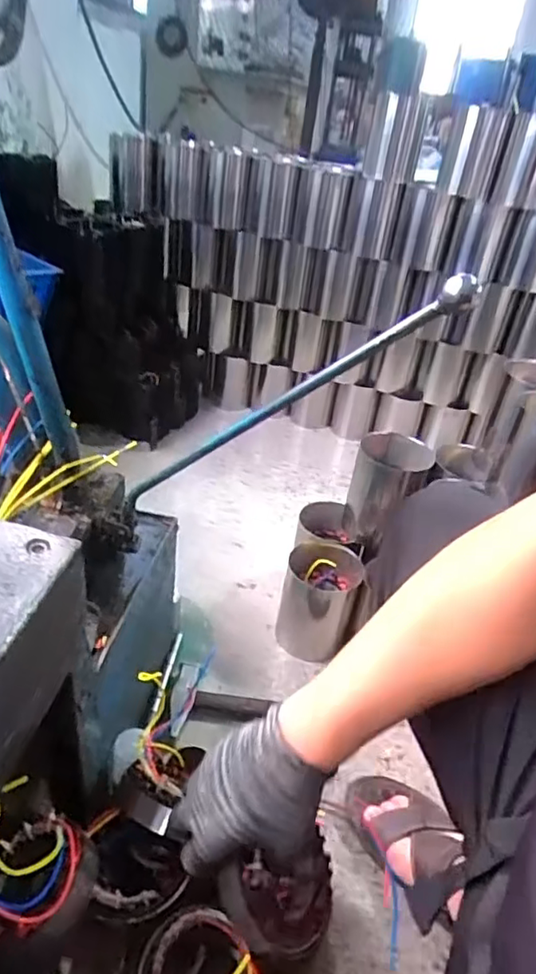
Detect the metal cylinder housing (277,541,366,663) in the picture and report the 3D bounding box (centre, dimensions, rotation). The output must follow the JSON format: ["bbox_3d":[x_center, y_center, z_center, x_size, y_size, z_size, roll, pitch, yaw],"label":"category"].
[{"bbox_3d":[0.083,0.191,1.012,0.120,0.153,0.120,11,34,5],"label":"metal cylinder housing"}]

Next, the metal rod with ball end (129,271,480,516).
[{"bbox_3d":[-0.004,-0.066,0.552,0.024,0.417,0.028,54,35,-12],"label":"metal rod with ball end"}]

